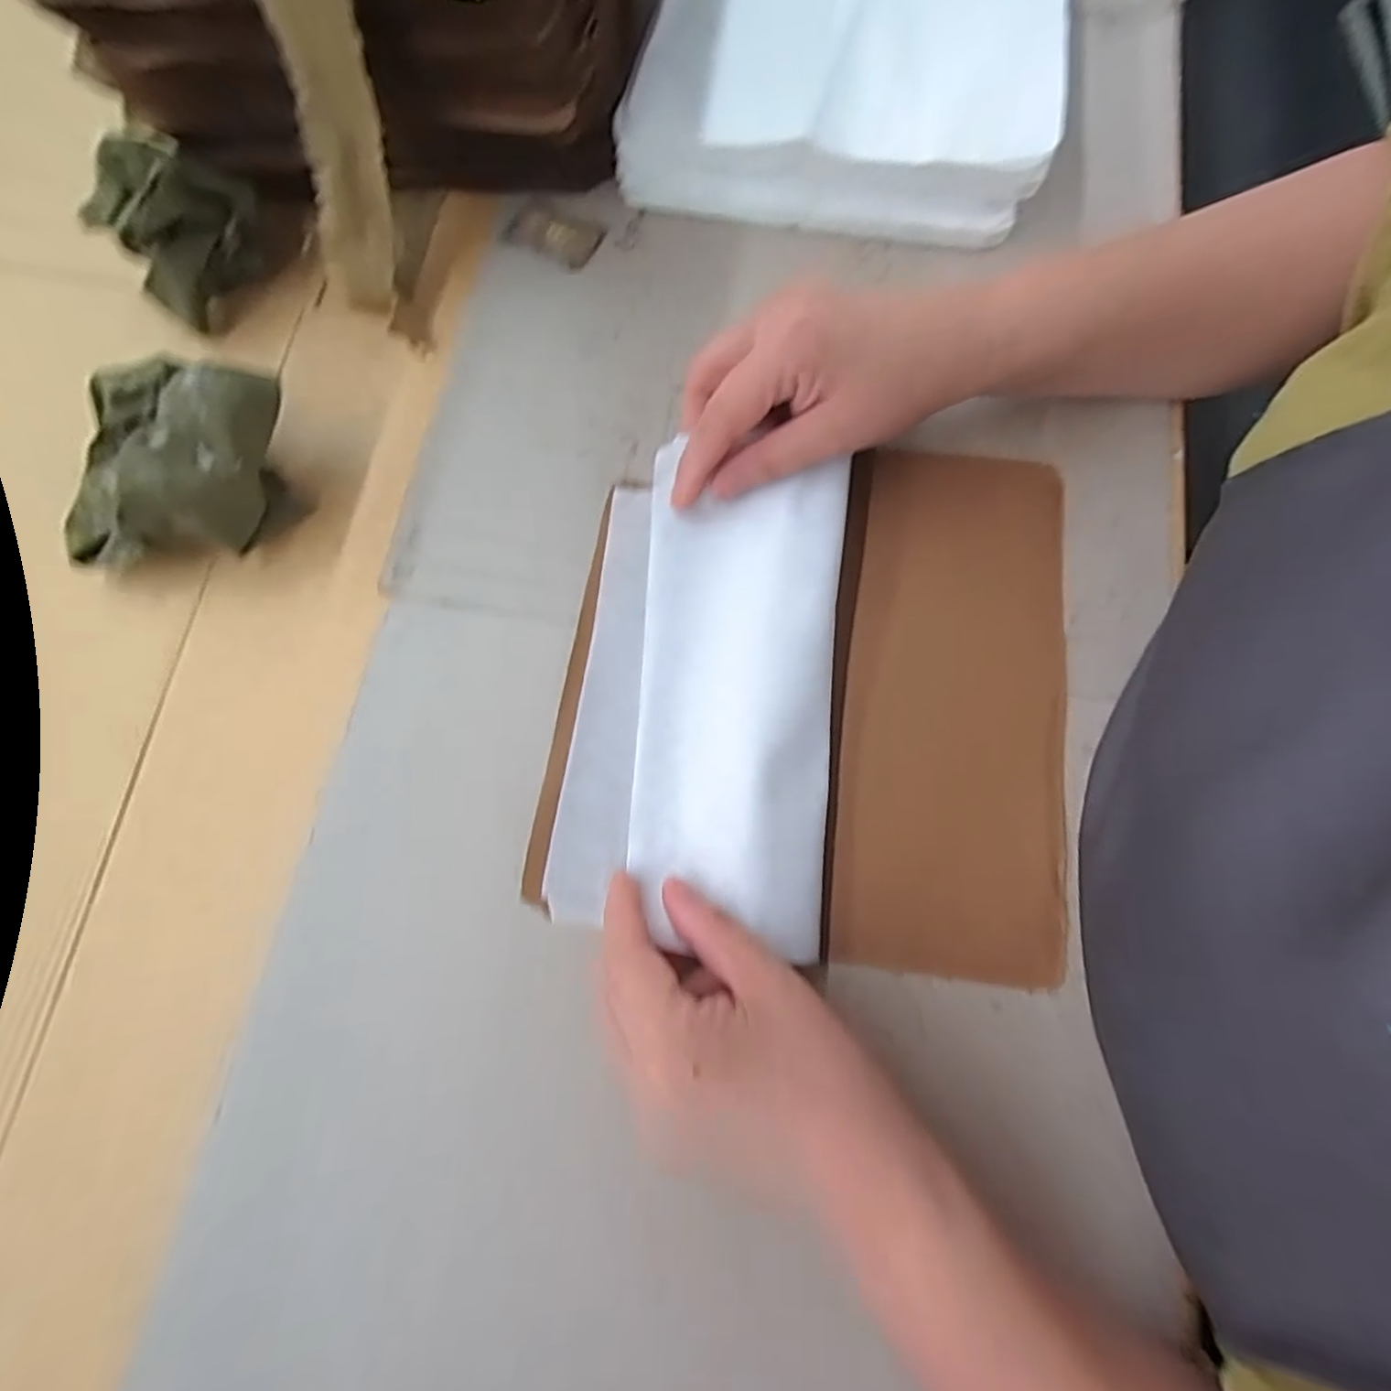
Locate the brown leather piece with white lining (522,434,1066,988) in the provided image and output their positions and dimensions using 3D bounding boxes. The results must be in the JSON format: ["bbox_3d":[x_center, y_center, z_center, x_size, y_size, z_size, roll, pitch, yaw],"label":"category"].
[{"bbox_3d":[0.053,-0.010,0.295,0.215,0.026,0.231,7,75,3],"label":"brown leather piece with white lining"}]

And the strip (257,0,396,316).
[{"bbox_3d":[-0.160,-0.243,0.303,0.035,0.131,0.017,25,52,7],"label":"strip"}]

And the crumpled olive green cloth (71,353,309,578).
[{"bbox_3d":[-0.235,-0.104,0.306,0.094,0.059,0.088,4,75,2],"label":"crumpled olive green cloth"}]

